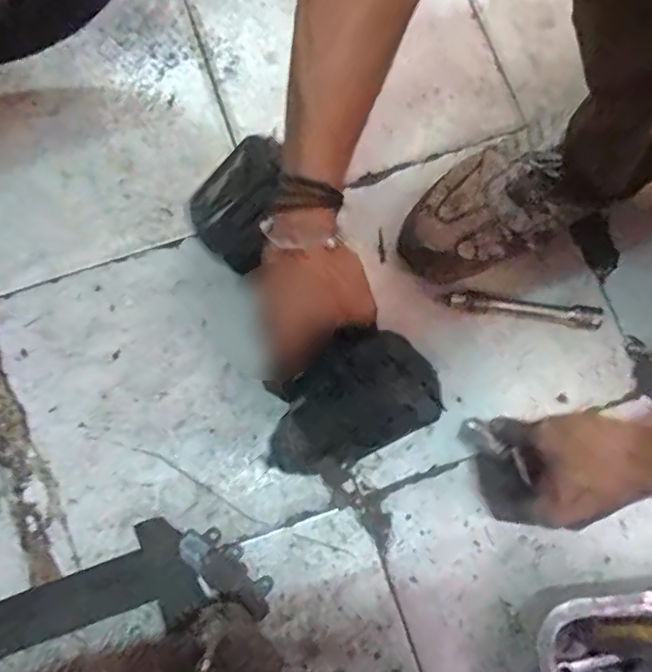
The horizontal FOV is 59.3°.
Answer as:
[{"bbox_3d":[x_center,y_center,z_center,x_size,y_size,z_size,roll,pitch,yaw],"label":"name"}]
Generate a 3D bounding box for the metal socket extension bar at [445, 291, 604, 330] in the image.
[{"bbox_3d":[0.195,-0.025,0.561,0.145,0.025,0.019,8,79,1],"label":"metal socket extension bar"}]

